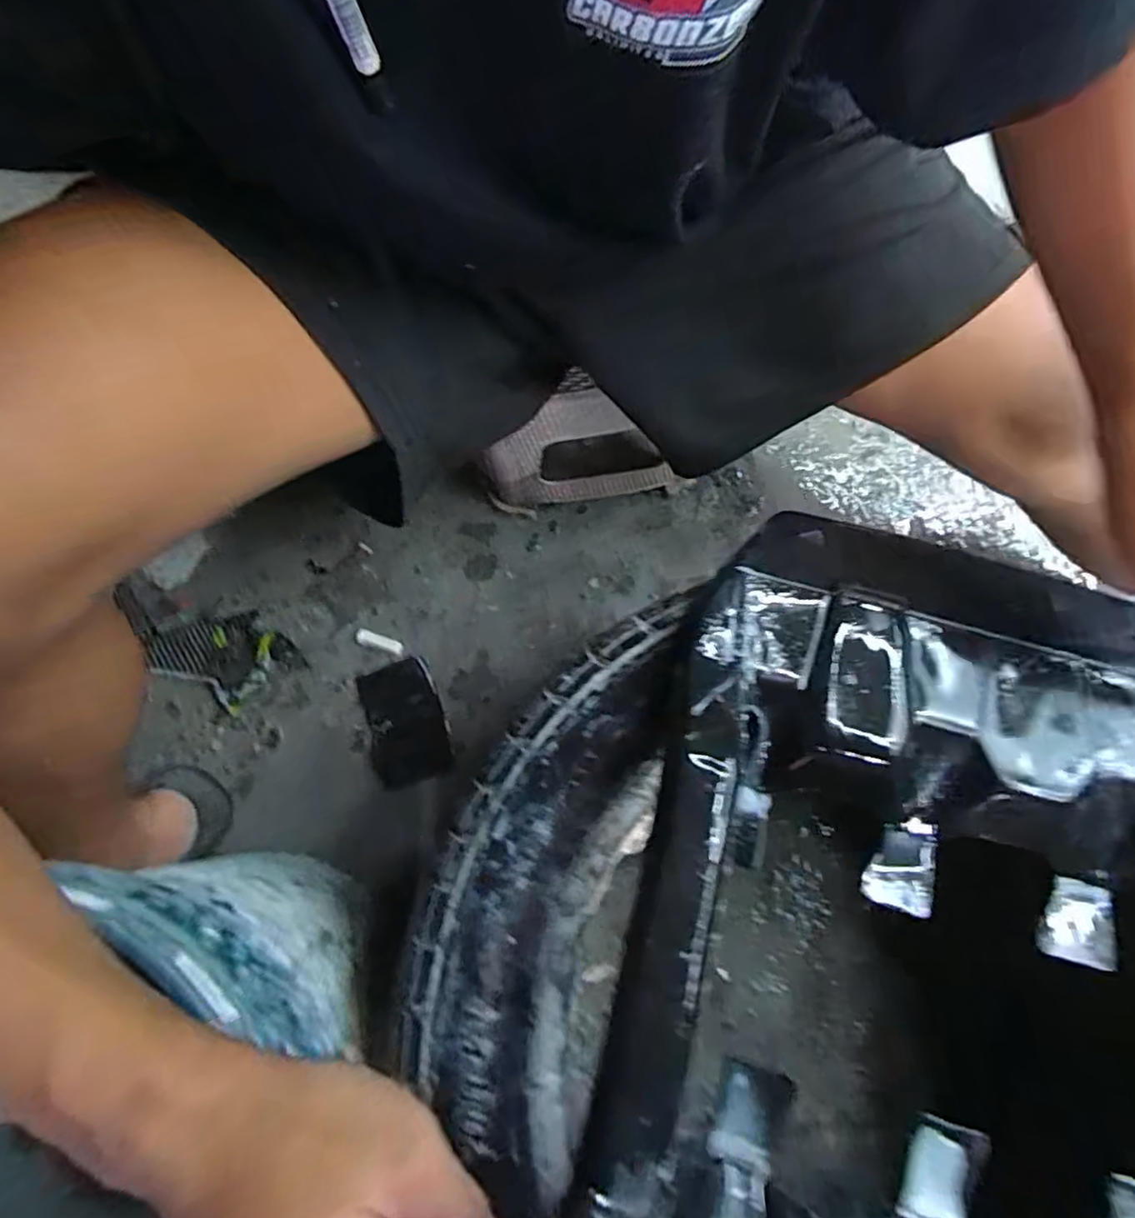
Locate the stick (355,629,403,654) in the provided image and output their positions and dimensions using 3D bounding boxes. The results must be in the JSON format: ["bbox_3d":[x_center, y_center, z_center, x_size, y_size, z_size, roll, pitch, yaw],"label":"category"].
[{"bbox_3d":[-0.187,0.033,0.612,0.046,0.013,0.012,16,78,3],"label":"stick"}]

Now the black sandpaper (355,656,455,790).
[{"bbox_3d":[-0.157,0.109,0.593,0.073,0.009,0.114,-17,77,-5],"label":"black sandpaper"}]

